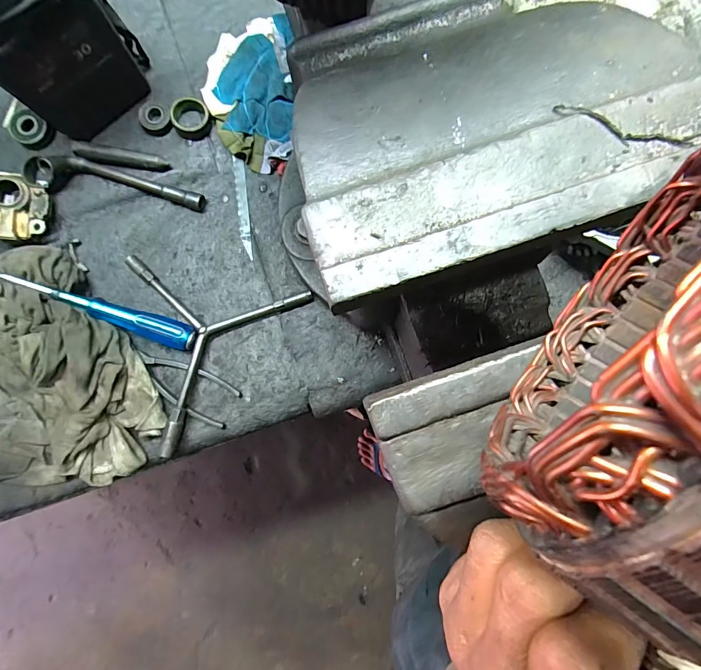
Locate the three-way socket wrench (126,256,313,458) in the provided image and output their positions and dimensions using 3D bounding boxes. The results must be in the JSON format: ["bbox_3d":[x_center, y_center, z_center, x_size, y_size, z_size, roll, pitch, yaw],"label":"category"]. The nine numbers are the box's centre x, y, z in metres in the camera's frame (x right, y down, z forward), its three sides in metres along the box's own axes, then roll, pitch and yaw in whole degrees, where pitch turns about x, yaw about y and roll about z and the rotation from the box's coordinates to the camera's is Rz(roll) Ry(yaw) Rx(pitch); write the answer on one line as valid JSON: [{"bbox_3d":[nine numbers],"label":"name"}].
[{"bbox_3d":[-0.178,-0.016,0.412,0.172,0.029,0.218,40,89,3],"label":"three-way socket wrench"}]

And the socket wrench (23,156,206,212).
[{"bbox_3d":[-0.247,-0.164,0.413,0.172,0.043,0.034,10,87,2],"label":"socket wrench"}]

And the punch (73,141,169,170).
[{"bbox_3d":[-0.249,-0.194,0.424,0.095,0.015,0.018,8,87,2],"label":"punch"}]

